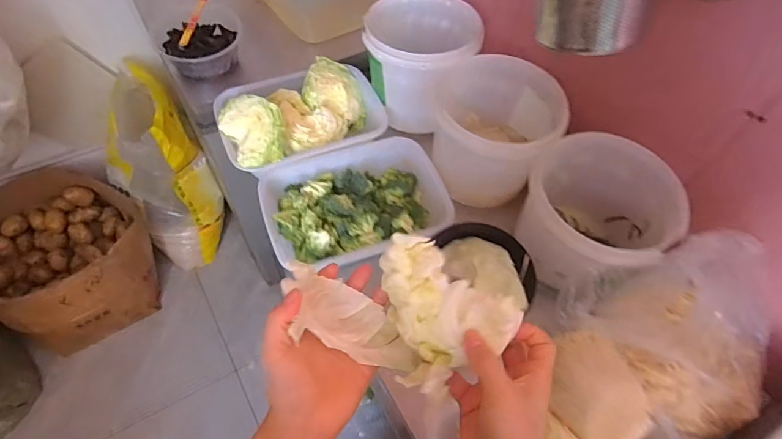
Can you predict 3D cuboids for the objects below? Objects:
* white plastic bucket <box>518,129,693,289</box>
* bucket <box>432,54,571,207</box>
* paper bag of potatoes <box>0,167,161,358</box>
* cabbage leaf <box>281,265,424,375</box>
[{"bbox_3d":[0.305,0.005,0.719,0.209,0.189,0.211,2,58,-3],"label":"white plastic bucket"},{"bbox_3d":[0.177,-0.154,0.804,0.201,0.171,0.195,2,58,-3],"label":"bucket"},{"bbox_3d":[-0.997,0.121,1.408,0.486,0.255,0.487,-29,64,-20],"label":"paper bag of potatoes"},{"bbox_3d":[-0.037,0.095,0.420,0.143,0.048,0.061,35,61,-2],"label":"cabbage leaf"}]

